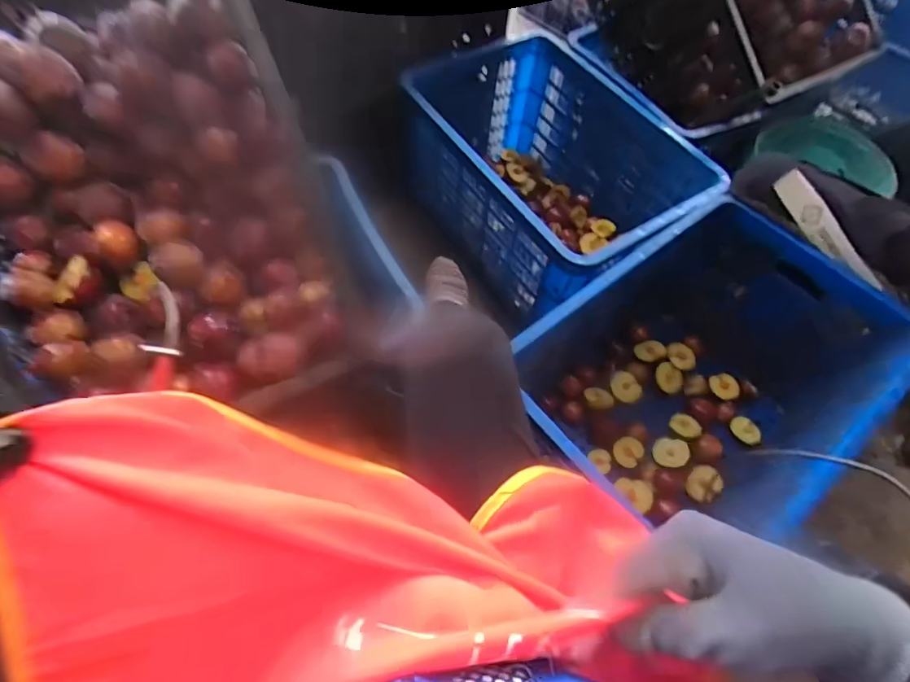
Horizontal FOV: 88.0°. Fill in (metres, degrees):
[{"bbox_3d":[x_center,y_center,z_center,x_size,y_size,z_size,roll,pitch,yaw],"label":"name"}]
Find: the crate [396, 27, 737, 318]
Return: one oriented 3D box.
[{"bbox_3d":[0.172,-0.333,0.975,0.385,0.276,0.567,-29,67,-17],"label":"crate"}]

